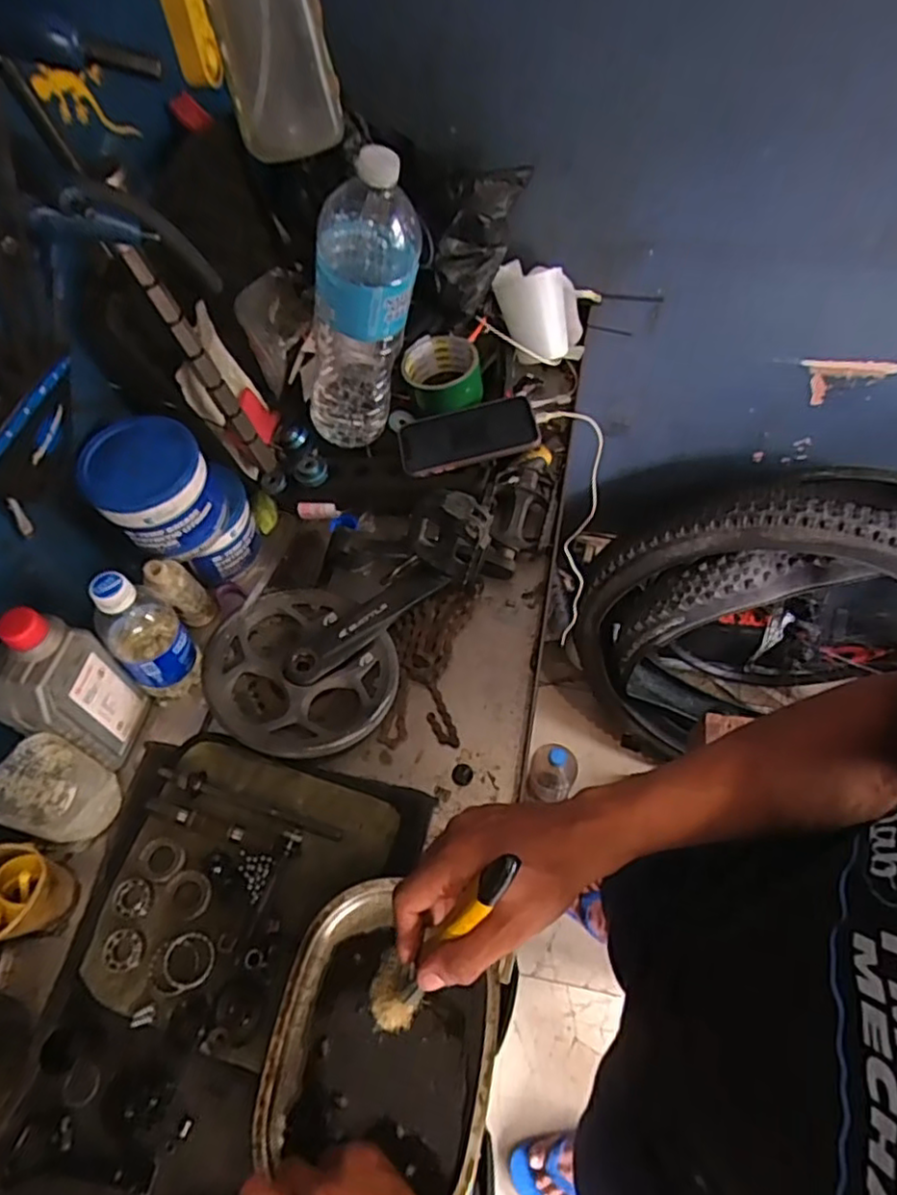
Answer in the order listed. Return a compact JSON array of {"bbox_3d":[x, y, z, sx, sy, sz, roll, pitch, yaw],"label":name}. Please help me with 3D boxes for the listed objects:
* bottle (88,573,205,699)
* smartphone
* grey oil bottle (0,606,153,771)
[{"bbox_3d":[-0.274,0.035,0.600,0.062,0.160,0.062,-34,63,-17],"label":"bottle"},{"bbox_3d":[0.022,-0.177,0.729,0.151,0.011,0.073,-14,67,8],"label":"smartphone"},{"bbox_3d":[-0.321,0.078,0.557,0.050,0.167,0.081,12,60,10],"label":"grey oil bottle"}]

